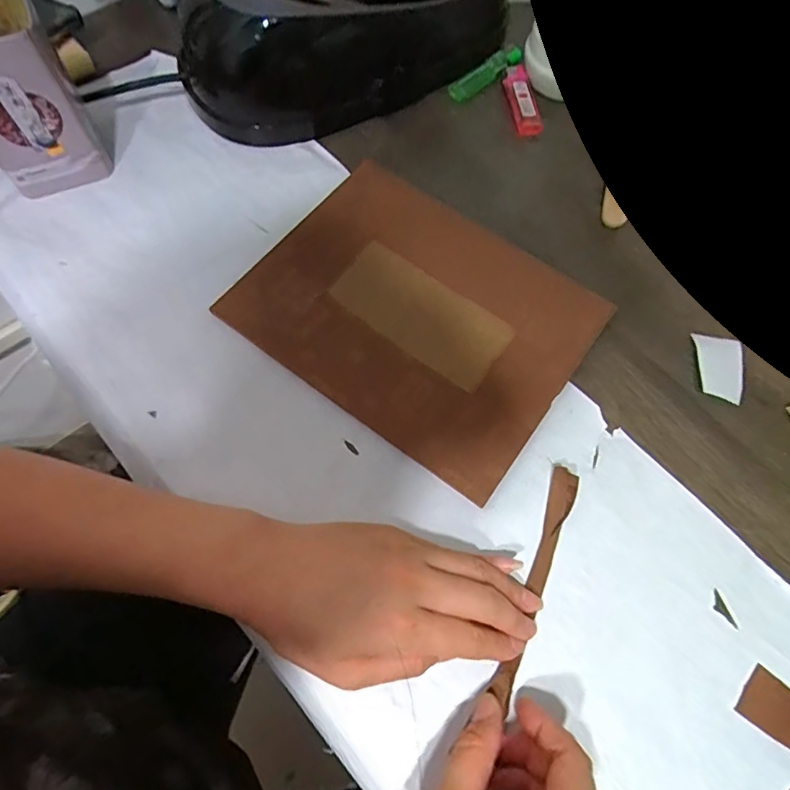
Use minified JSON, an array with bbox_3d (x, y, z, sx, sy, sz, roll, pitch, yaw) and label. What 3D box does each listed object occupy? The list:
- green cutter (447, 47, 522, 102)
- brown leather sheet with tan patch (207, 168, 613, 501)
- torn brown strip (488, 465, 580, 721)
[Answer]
[{"bbox_3d":[0.083,-0.291,0.478,0.083,0.011,0.019,-38,74,-16],"label":"green cutter"},{"bbox_3d":[0.017,-0.061,0.382,0.229,0.009,0.177,35,72,10],"label":"brown leather sheet with tan patch"},{"bbox_3d":[0.084,0.109,0.312,0.015,0.014,0.139,22,71,6],"label":"torn brown strip"}]

